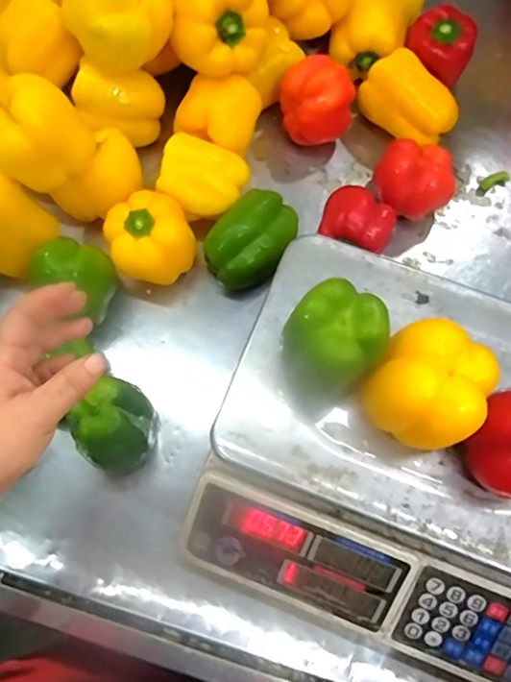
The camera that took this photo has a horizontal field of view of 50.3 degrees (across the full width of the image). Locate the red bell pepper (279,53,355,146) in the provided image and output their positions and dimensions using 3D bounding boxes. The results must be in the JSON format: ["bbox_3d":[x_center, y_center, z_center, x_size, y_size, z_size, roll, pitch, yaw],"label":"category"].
[{"bbox_3d":[0.070,-0.277,0.629,0.079,0.074,0.075,1,72,-2],"label":"red bell pepper"}]

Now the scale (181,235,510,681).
[{"bbox_3d":[0.133,0.097,0.487,0.328,0.094,0.318,21,72,5],"label":"scale"}]

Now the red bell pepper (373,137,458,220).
[{"bbox_3d":[0.174,-0.181,0.611,0.077,0.065,0.087,1,72,-2],"label":"red bell pepper"}]

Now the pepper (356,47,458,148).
[{"bbox_3d":[0.175,-0.274,0.639,0.066,0.075,0.110,-39,77,-13],"label":"pepper"}]

